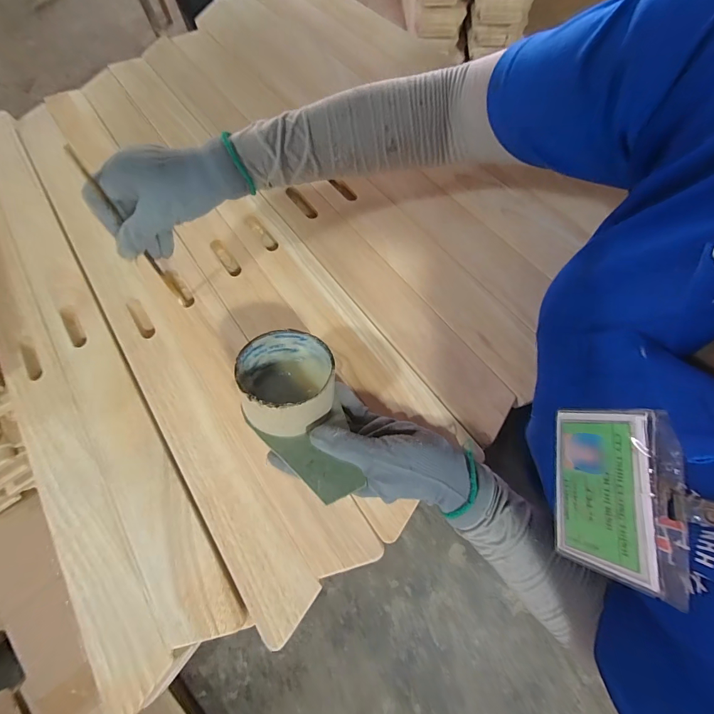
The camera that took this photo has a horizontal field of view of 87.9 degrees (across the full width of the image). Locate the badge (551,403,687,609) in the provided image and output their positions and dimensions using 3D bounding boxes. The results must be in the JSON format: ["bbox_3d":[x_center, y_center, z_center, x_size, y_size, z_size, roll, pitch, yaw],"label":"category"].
[{"bbox_3d":[0.159,0.083,0.232,0.005,0.082,0.100,7,82,-18],"label":"badge"}]

